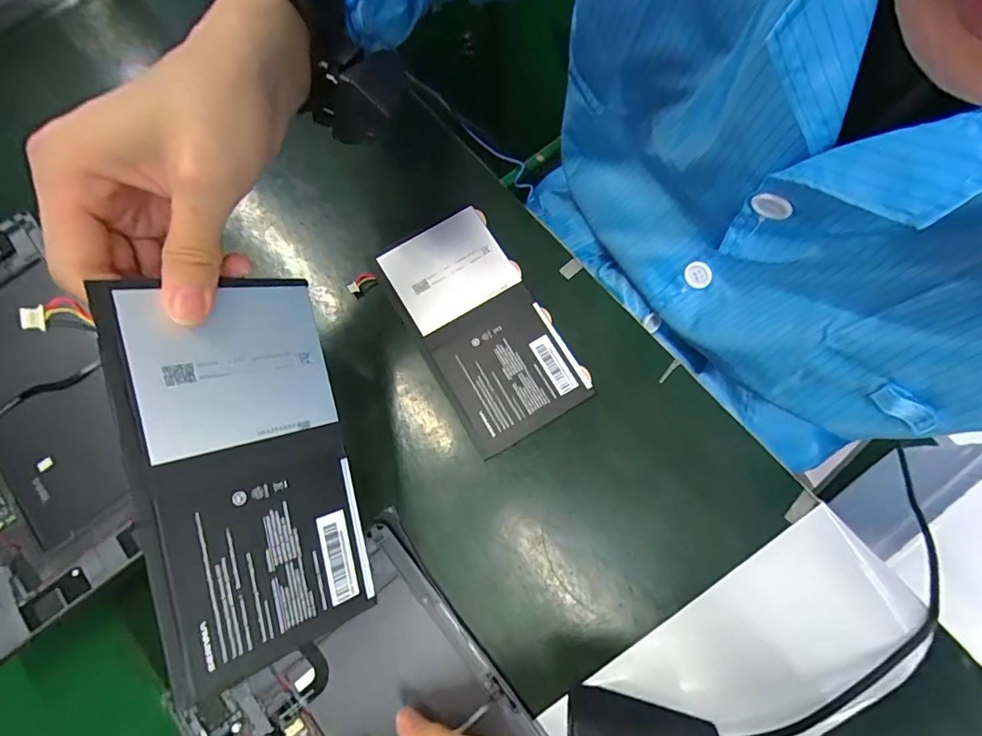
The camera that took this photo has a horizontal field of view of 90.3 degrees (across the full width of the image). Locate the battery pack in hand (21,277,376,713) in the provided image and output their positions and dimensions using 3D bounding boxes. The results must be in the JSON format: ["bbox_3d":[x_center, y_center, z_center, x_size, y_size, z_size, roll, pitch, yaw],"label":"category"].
[{"bbox_3d":[-0.111,0.044,0.219,0.097,0.004,0.168,-12,89,-45],"label":"battery pack in hand"}]

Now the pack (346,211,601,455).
[{"bbox_3d":[-0.012,-0.029,0.352,0.100,0.006,0.168,-30,78,-6],"label":"pack"}]

